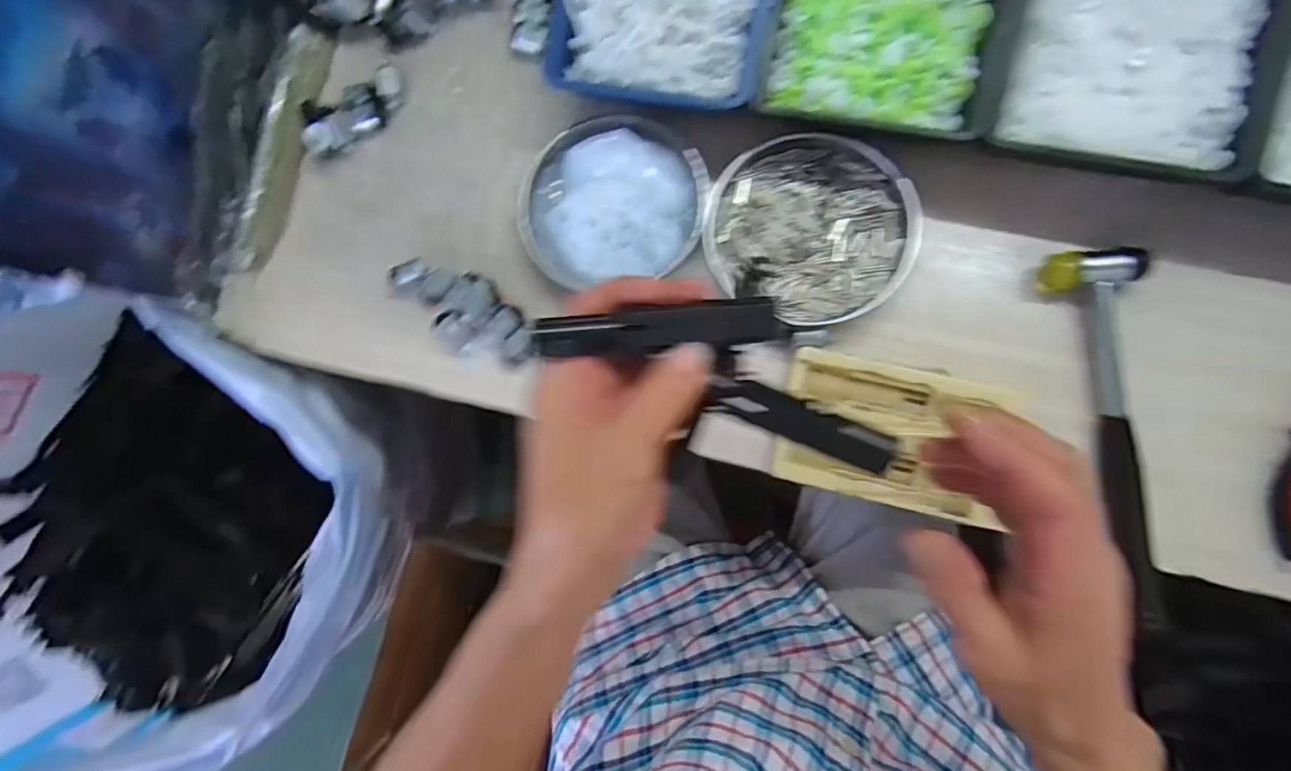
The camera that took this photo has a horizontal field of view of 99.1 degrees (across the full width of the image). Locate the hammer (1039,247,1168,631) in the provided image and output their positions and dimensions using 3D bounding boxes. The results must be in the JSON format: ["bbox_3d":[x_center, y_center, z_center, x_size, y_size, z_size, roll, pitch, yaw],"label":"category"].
[{"bbox_3d":[0.303,0.028,0.348,0.050,0.033,0.230,-7,83,6],"label":"hammer"}]

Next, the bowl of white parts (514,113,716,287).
[{"bbox_3d":[-0.024,-0.135,0.403,0.133,0.037,0.122,-1,84,6],"label":"bowl of white parts"}]

